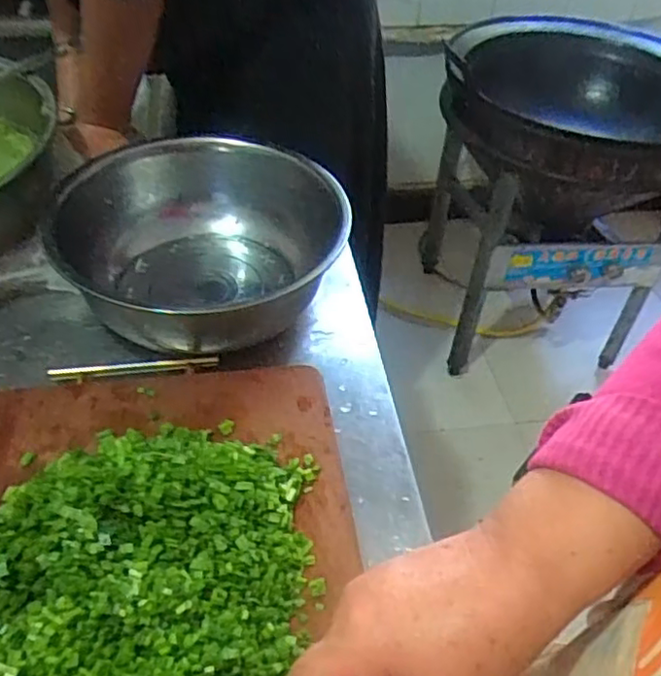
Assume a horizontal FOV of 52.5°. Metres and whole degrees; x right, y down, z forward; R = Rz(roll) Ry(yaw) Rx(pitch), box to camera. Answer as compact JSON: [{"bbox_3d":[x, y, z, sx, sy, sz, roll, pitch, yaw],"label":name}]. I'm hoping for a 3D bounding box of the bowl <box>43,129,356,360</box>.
[{"bbox_3d":[-0.120,-0.082,0.667,0.243,0.124,0.263,2,45,-2],"label":"bowl"}]

